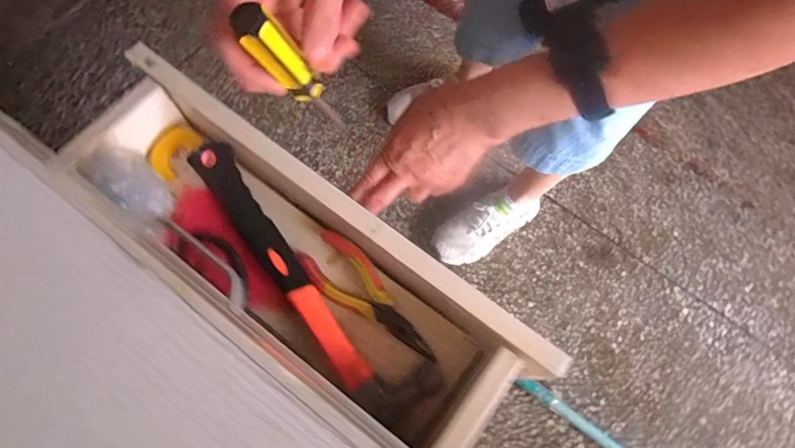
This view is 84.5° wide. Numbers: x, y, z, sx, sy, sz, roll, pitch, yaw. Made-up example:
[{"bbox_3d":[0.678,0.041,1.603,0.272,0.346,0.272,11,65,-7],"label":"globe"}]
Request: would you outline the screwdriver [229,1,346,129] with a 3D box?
[{"bbox_3d":[-0.061,-0.091,0.277,0.020,0.122,0.018,-38,75,4],"label":"screwdriver"}]

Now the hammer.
[{"bbox_3d":[-0.093,0.040,0.428,0.082,0.043,0.335,-39,76,-14],"label":"hammer"}]

